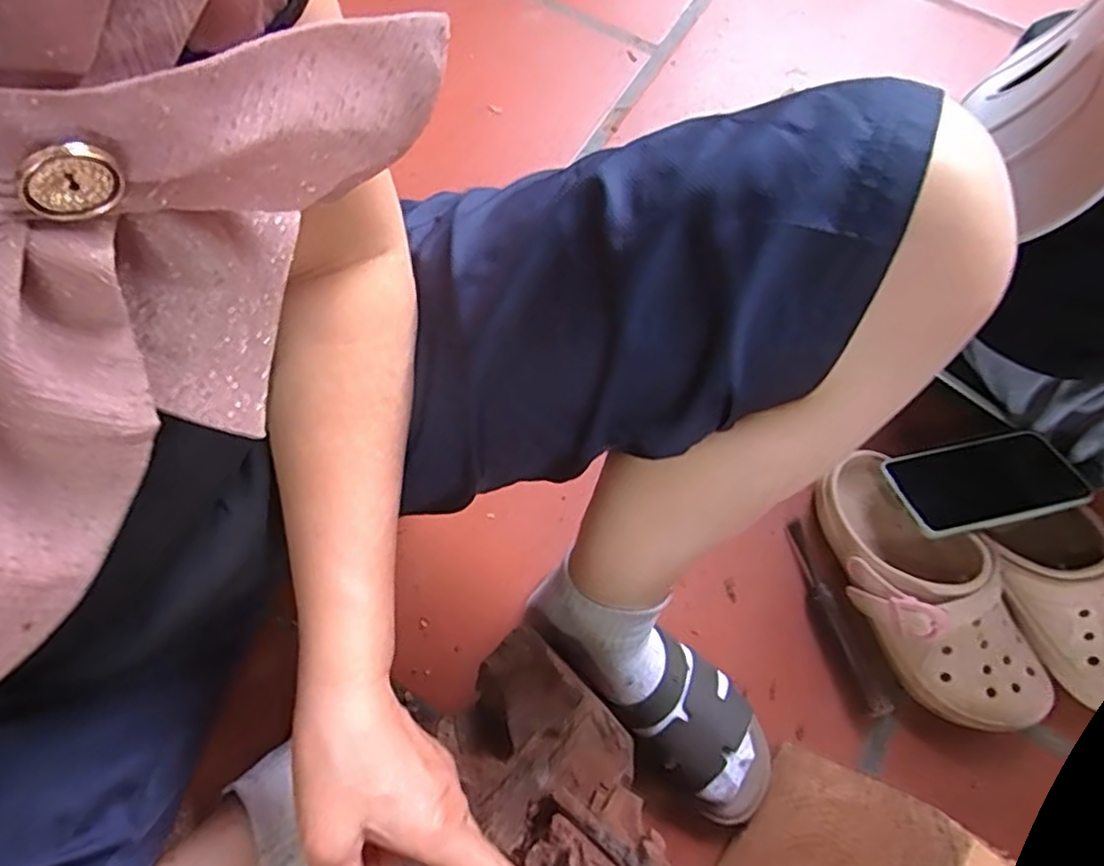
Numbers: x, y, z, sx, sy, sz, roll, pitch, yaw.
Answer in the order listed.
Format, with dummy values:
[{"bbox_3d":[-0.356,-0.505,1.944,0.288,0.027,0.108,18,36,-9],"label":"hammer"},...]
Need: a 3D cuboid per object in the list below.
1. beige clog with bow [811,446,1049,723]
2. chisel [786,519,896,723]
[{"bbox_3d":[0.309,0.130,0.550,0.101,0.086,0.240,-28,74,-10],"label":"beige clog with bow"},{"bbox_3d":[0.246,0.158,0.572,0.022,0.026,0.165,-18,73,-7],"label":"chisel"}]

